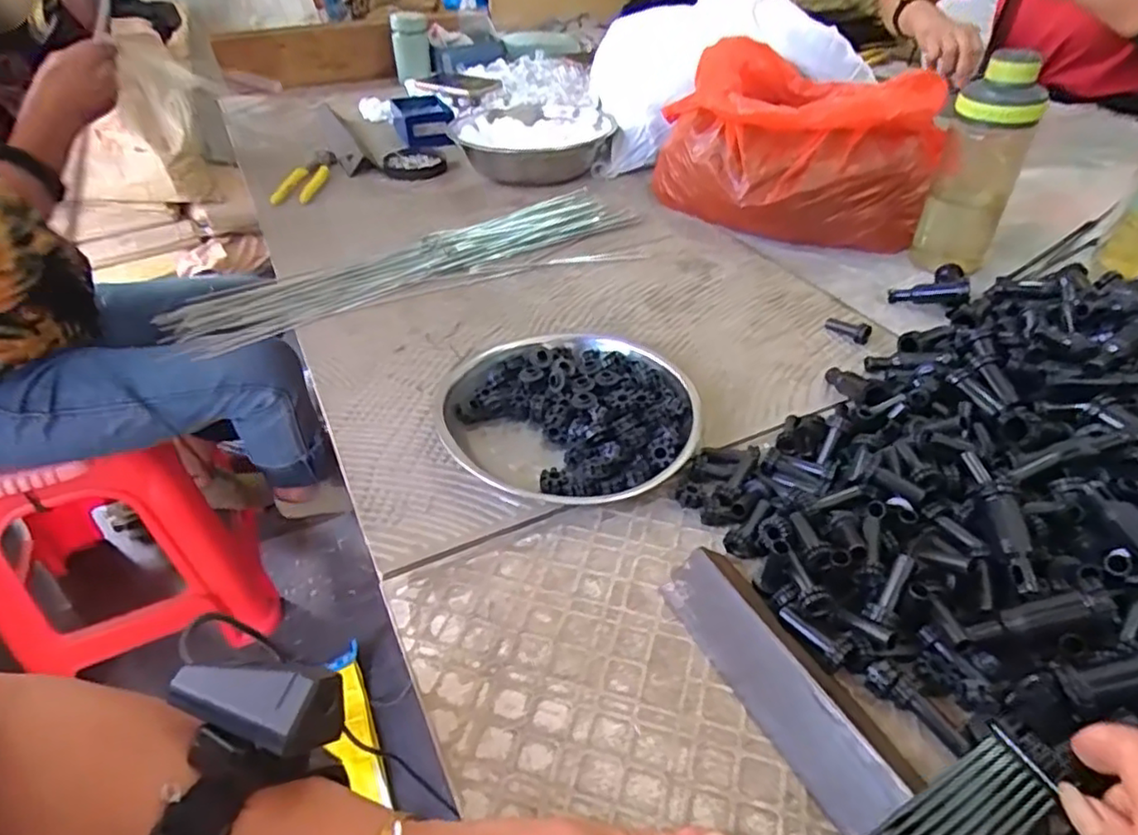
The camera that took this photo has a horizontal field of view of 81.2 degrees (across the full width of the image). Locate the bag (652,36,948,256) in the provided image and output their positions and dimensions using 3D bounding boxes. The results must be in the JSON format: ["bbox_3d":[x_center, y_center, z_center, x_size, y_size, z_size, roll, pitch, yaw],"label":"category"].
[{"bbox_3d":[0.255,-0.320,0.765,0.298,0.140,0.284,6,41,10],"label":"bag"}]

